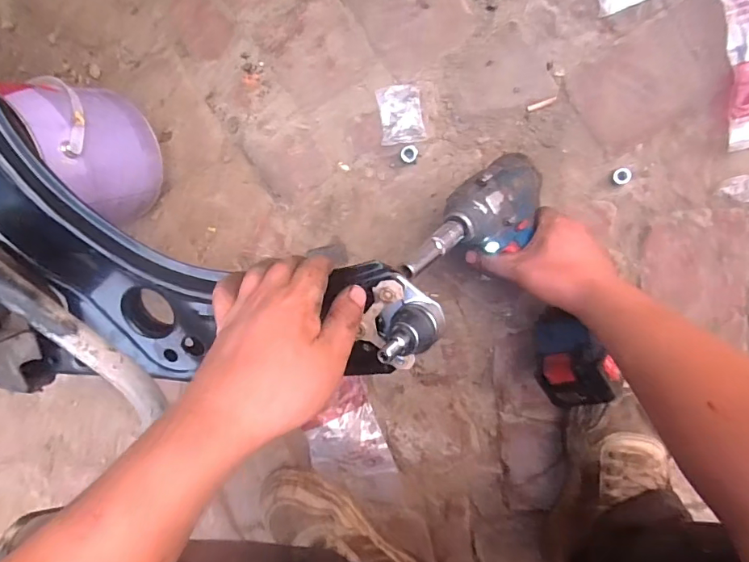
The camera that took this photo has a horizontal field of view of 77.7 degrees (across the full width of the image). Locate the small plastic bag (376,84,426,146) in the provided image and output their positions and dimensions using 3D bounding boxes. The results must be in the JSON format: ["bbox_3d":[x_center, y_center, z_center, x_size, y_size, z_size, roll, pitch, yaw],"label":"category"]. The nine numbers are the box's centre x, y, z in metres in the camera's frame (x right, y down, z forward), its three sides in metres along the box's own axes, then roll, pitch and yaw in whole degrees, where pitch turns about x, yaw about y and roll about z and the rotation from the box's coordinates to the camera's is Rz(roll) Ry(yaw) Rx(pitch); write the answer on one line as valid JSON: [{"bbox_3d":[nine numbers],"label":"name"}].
[{"bbox_3d":[0.031,-0.190,0.531,0.048,0.019,0.064,-7,99,7],"label":"small plastic bag"}]

